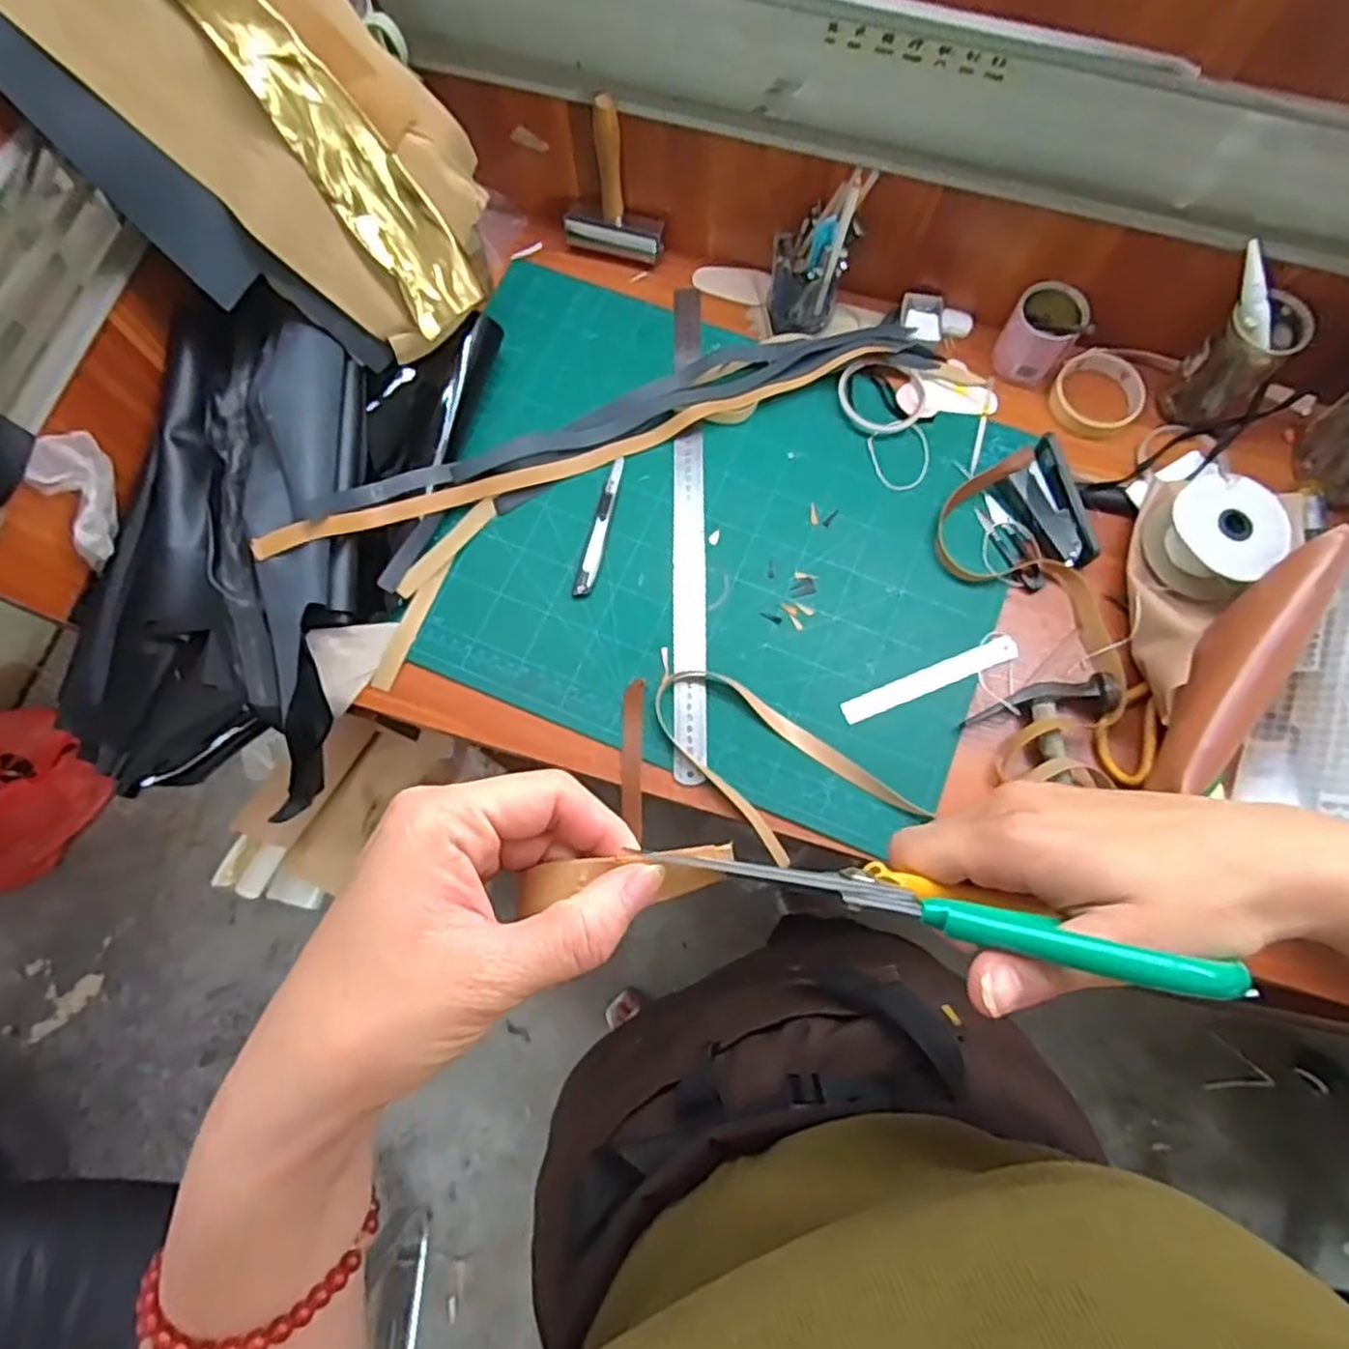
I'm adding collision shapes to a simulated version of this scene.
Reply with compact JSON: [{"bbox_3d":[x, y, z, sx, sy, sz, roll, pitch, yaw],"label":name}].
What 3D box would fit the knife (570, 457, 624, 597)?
[{"bbox_3d":[-0.071,-0.142,0.726,0.018,0.008,0.144,14,75,4],"label":"knife"}]

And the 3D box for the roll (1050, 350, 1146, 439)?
[{"bbox_3d":[0.420,-0.278,0.745,0.084,0.027,0.083,0,74,0],"label":"roll"}]

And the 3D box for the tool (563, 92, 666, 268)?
[{"bbox_3d":[-0.065,-0.483,0.745,0.104,0.155,0.031,17,75,5],"label":"tool"}]

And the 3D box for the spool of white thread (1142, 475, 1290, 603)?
[{"bbox_3d":[0.480,-0.123,0.673,0.098,0.061,0.096,0,74,0],"label":"spool of white thread"}]

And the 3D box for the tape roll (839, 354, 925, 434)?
[{"bbox_3d":[0.207,-0.279,0.751,0.081,0.009,0.080,0,84,2],"label":"tape roll"}]

